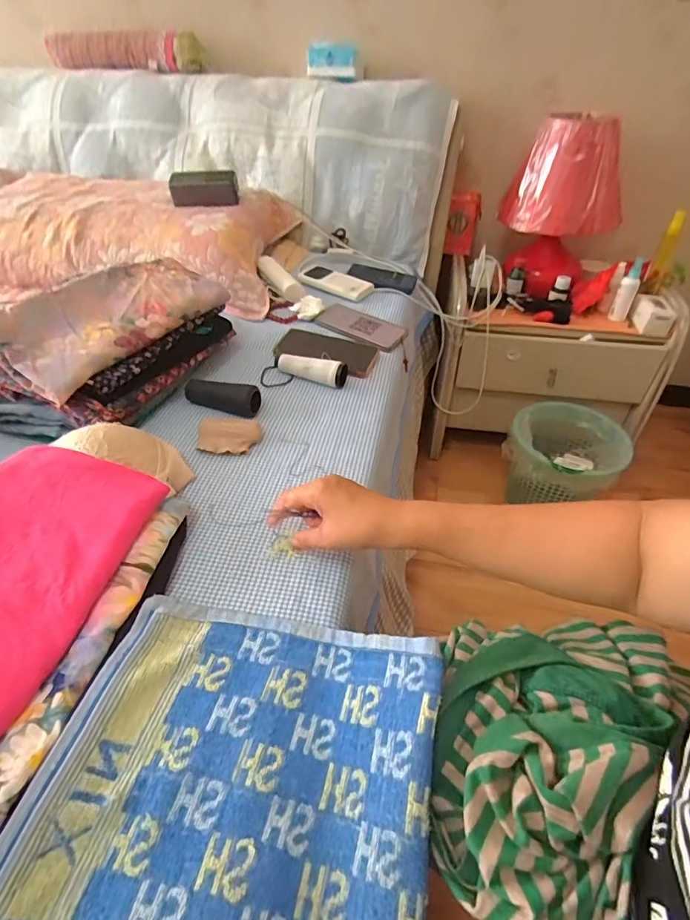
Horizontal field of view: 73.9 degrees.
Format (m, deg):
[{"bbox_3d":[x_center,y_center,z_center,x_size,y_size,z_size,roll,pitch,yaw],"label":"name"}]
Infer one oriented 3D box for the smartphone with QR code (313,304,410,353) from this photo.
[{"bbox_3d":[0.029,-0.242,0.834,0.163,0.017,0.083,27,47,21],"label":"smartphone with QR code"}]

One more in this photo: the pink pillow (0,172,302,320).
[{"bbox_3d":[-0.474,-0.447,0.938,0.685,0.142,0.380,5,44,3],"label":"pink pillow"}]

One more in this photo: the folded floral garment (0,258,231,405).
[{"bbox_3d":[-0.315,-0.204,0.632,0.153,0.052,0.311,22,47,19],"label":"folded floral garment"}]

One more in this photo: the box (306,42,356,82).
[{"bbox_3d":[-0.033,-0.920,1.059,0.125,0.064,0.025,19,34,17],"label":"box"}]

